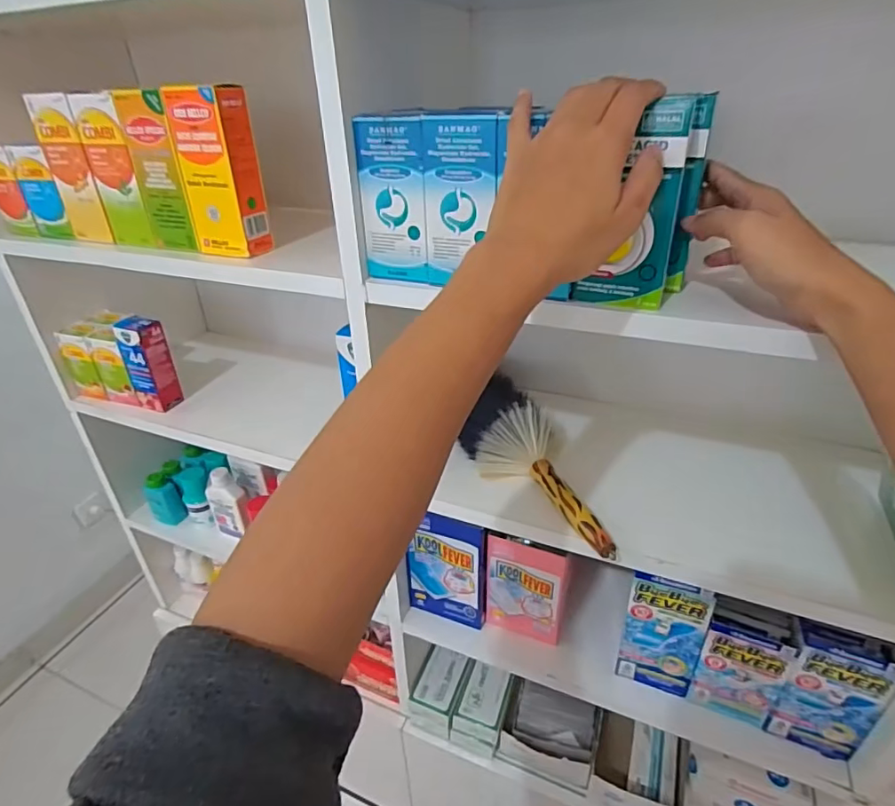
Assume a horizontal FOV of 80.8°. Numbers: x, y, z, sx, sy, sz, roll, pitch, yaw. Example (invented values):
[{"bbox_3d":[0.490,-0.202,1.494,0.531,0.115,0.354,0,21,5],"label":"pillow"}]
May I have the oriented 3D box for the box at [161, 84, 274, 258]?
[{"bbox_3d":[-0.209,-0.211,0.487,0.059,0.137,0.039,13,34,24],"label":"box"}]

